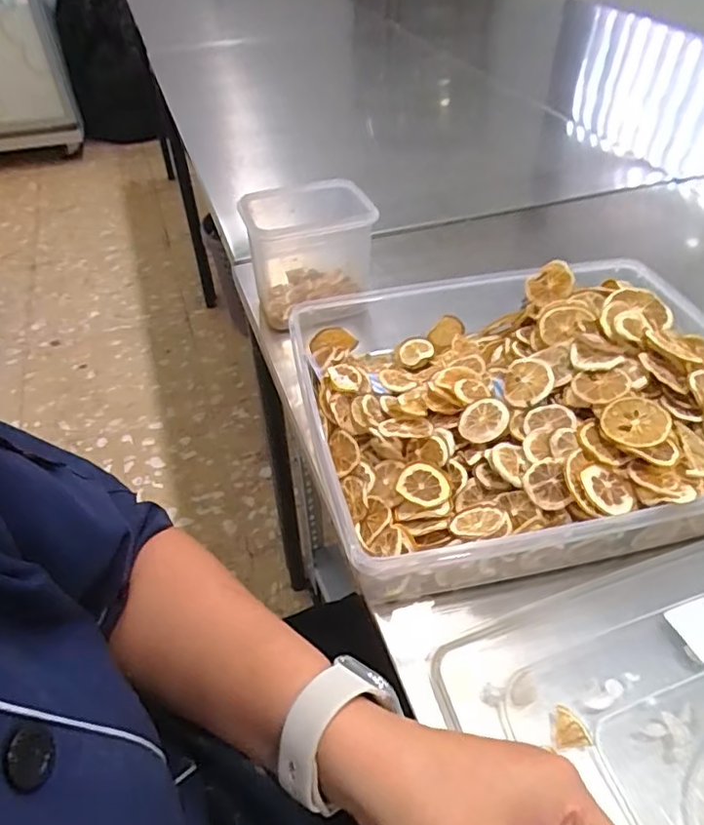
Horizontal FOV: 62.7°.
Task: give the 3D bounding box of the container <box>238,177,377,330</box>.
[{"bbox_3d":[-0.037,-0.171,0.625,0.144,0.119,0.107,-12,45,-11],"label":"container"}]

